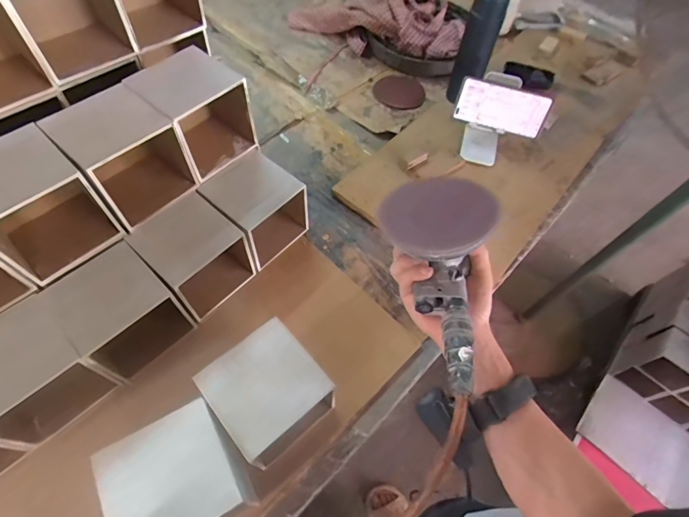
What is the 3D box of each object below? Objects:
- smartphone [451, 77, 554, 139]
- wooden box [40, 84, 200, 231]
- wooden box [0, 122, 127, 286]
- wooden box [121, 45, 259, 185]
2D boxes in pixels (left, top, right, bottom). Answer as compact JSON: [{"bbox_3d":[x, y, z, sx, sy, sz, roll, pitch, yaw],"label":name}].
[{"bbox_3d":[0.282,-0.272,0.702,0.157,0.080,0.012,19,56,9],"label":"smartphone"},{"bbox_3d":[-0.284,-0.131,0.500,0.128,0.121,0.115,38,64,18],"label":"wooden box"},{"bbox_3d":[-0.354,-0.054,0.454,0.110,0.125,0.115,39,64,18],"label":"wooden box"},{"bbox_3d":[-0.203,-0.197,0.546,0.114,0.117,0.120,38,64,18],"label":"wooden box"}]

